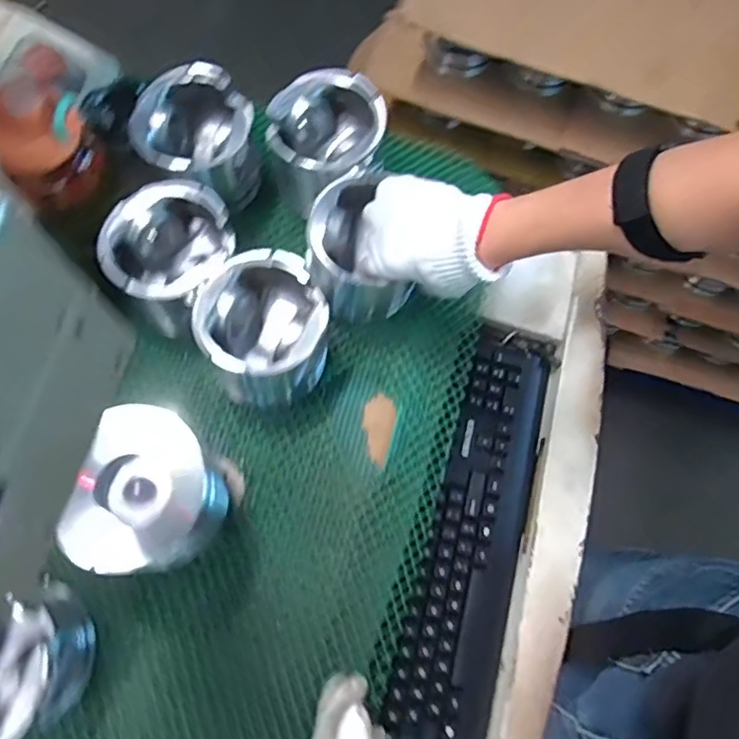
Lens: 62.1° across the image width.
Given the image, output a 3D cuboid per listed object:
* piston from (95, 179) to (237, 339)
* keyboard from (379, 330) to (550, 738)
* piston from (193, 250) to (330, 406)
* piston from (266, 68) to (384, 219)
[{"bbox_3d":[-0.180,-0.101,0.577,0.112,0.093,0.102,-33,76,-13],"label":"piston"},{"bbox_3d":[0.112,0.175,0.651,0.101,0.035,0.452,16,73,3],"label":"keyboard"},{"bbox_3d":[-0.093,-0.033,0.560,0.104,0.107,0.111,1,72,-2],"label":"piston"},{"bbox_3d":[-0.043,-0.225,0.612,0.112,0.086,0.097,-30,75,-12],"label":"piston"}]

